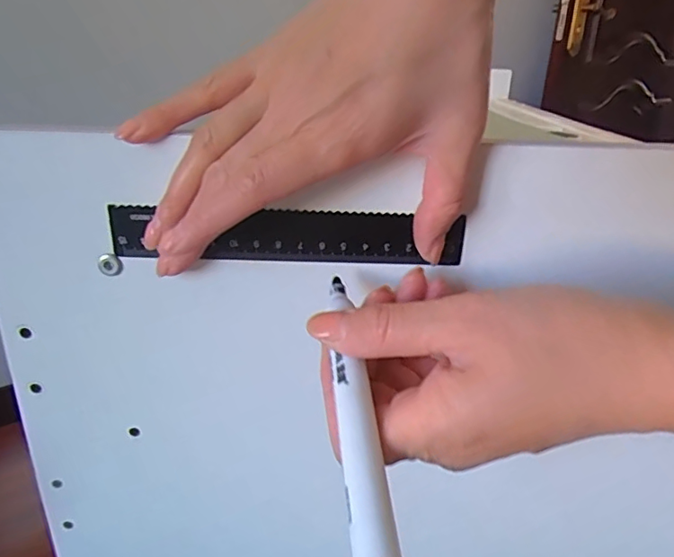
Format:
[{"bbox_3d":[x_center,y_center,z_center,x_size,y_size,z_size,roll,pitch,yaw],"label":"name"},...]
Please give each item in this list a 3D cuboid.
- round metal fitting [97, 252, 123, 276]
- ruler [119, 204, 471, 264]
[{"bbox_3d":[-0.105,-0.006,0.248,0.010,0.011,0.004,12,26,13],"label":"round metal fitting"},{"bbox_3d":[-0.022,-0.019,0.244,0.157,0.023,0.004,1,26,-2],"label":"ruler"}]

